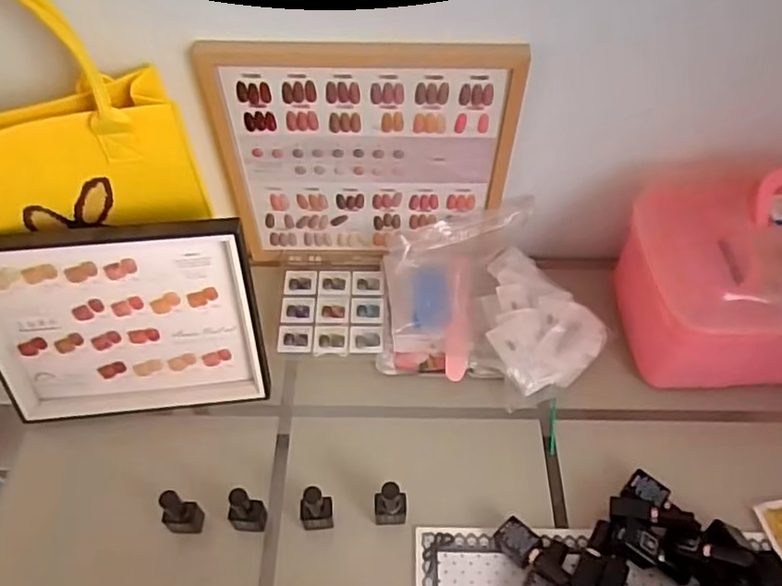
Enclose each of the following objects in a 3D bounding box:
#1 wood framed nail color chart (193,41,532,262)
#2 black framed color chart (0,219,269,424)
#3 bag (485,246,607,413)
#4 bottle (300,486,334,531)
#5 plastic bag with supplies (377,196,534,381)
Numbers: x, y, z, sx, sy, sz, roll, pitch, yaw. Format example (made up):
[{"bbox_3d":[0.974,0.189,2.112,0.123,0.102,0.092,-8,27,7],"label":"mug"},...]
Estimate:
[{"bbox_3d":[-0.028,-0.141,0.720,0.317,0.301,0.035,2,56,0],"label":"wood framed nail color chart"},{"bbox_3d":[-0.280,0.035,0.659,0.272,0.243,0.030,-3,35,-6],"label":"black framed color chart"},{"bbox_3d":[0.179,0.035,0.781,0.140,0.045,0.195,-13,57,-10],"label":"bag"},{"bbox_3d":[-0.074,0.218,0.625,0.031,0.080,0.025,-6,56,-5],"label":"bottle"},{"bbox_3d":[0.070,-0.010,0.774,0.164,0.094,0.221,10,56,6],"label":"plastic bag with supplies"}]

